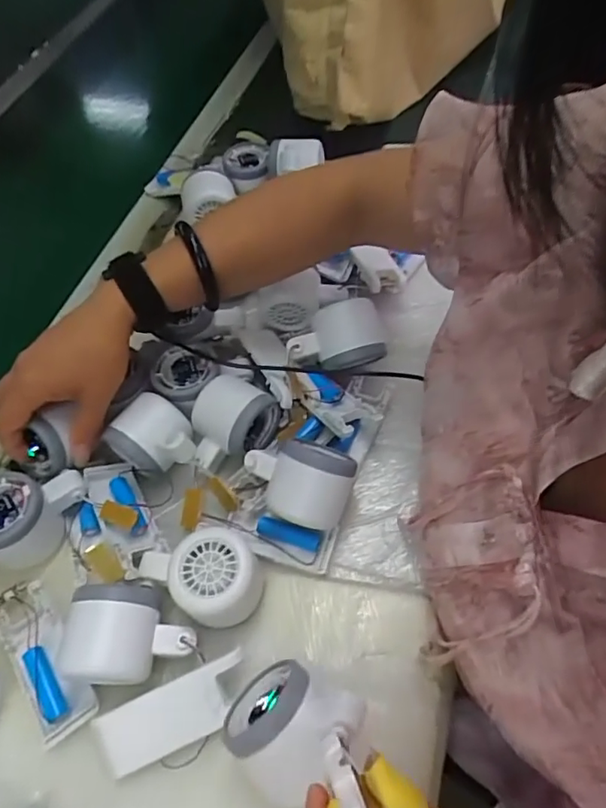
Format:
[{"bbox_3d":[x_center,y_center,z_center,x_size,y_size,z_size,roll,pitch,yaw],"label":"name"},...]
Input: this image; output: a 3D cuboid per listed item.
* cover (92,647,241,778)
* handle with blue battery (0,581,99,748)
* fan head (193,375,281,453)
[{"bbox_3d":[-0.080,0.194,0.344,0.094,0.012,0.041,-22,86,-6],"label":"cover"},{"bbox_3d":[-0.182,0.173,0.374,0.037,0.015,0.111,-34,62,-16],"label":"handle with blue battery"},{"bbox_3d":[-0.058,0.012,0.452,0.055,0.051,0.057,29,65,21],"label":"fan head"}]

